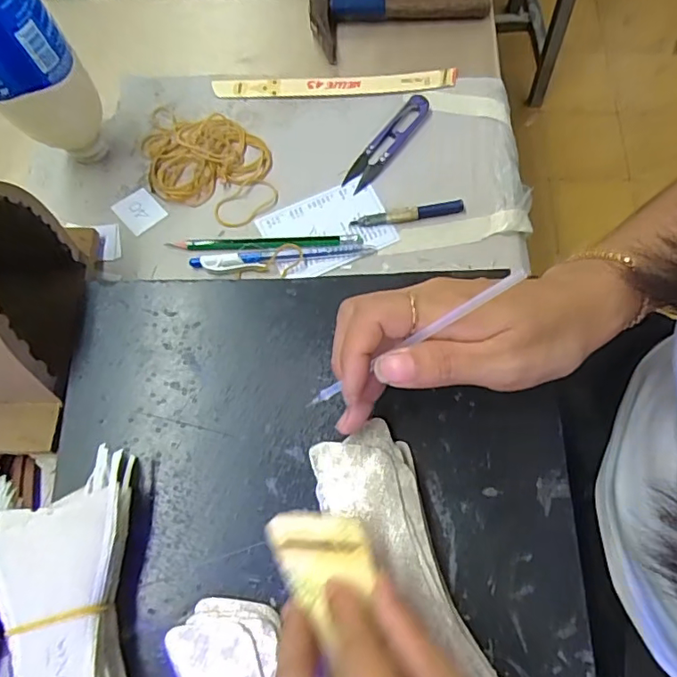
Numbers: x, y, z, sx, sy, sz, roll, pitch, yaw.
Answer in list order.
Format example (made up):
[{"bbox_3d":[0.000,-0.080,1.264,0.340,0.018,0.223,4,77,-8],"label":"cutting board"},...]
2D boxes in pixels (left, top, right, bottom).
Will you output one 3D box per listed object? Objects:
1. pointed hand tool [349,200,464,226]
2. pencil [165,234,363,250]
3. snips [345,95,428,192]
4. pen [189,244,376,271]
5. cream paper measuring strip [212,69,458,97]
[{"bbox_3d":[0.054,-0.097,0.411,0.087,0.006,0.010,-9,72,-3],"label":"pointed hand tool"},{"bbox_3d":[-0.056,-0.073,0.405,0.146,0.005,0.011,-2,72,-1],"label":"pencil"},{"bbox_3d":[0.040,-0.160,0.428,0.024,0.010,0.099,37,75,11],"label":"snips"},{"bbox_3d":[-0.042,-0.062,0.400,0.135,0.007,0.013,-6,72,-3],"label":"pen"},{"bbox_3d":[-0.002,-0.216,0.449,0.203,0.008,0.021,-2,84,0],"label":"cream paper measuring strip"}]

